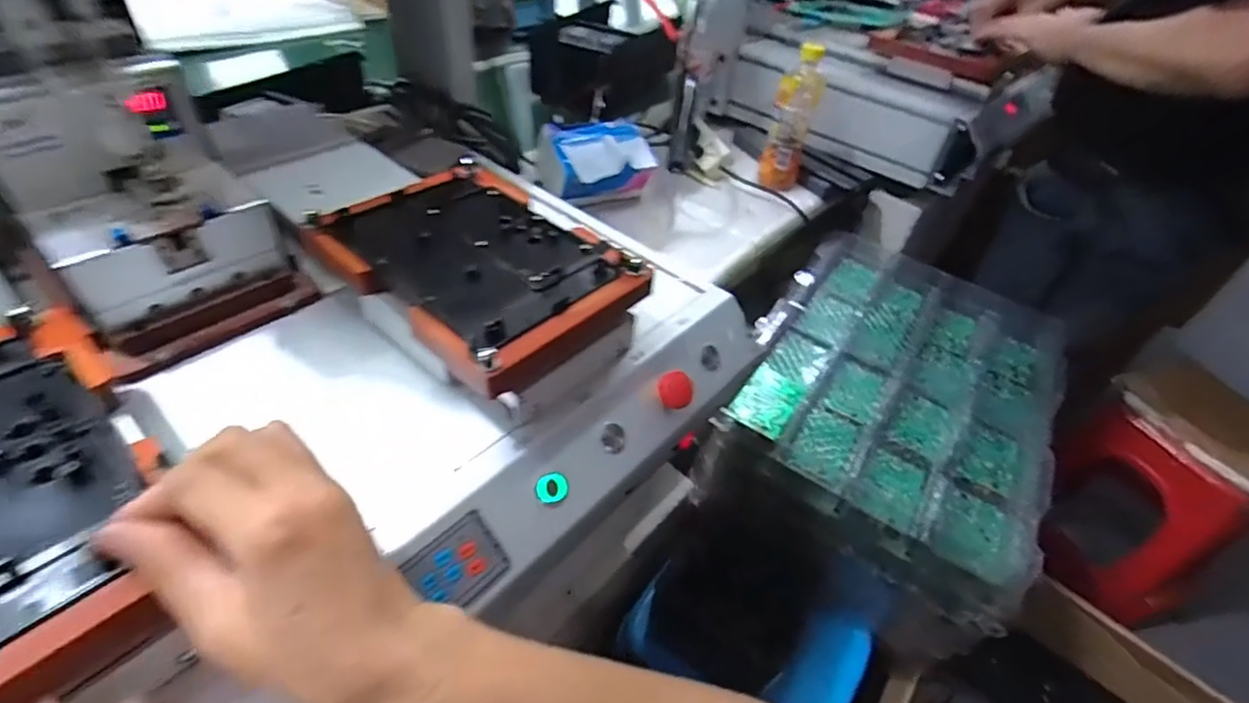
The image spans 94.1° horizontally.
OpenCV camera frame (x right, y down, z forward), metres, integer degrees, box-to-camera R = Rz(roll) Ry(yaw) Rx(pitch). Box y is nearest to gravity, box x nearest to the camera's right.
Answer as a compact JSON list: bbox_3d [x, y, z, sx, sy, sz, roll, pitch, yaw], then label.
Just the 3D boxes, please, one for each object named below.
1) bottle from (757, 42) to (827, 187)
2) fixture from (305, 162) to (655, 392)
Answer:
[{"bbox_3d":[0.263,-0.365,0.907,0.067,0.212,0.063,14,44,7],"label":"bottle"},{"bbox_3d":[-0.101,-0.066,0.422,0.218,0.031,0.158,35,50,26],"label":"fixture"}]

